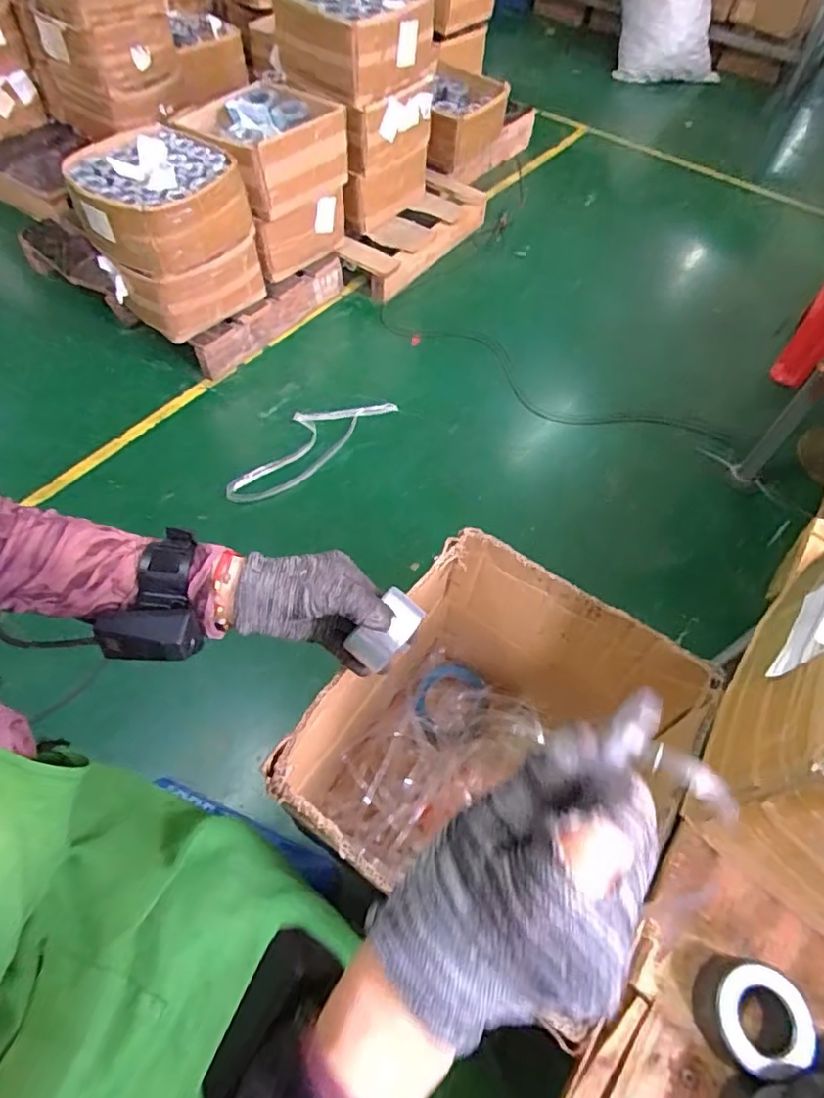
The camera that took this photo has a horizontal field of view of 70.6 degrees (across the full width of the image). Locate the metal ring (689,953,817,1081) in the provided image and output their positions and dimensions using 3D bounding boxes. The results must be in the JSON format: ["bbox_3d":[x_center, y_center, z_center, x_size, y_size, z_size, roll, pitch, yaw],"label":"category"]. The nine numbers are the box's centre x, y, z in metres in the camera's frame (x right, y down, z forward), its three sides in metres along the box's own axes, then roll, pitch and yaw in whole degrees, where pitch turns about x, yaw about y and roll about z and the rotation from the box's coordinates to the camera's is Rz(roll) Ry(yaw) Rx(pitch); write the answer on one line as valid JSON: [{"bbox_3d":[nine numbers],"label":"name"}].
[{"bbox_3d":[0.227,0.311,0.388,0.058,0.037,0.060,1,58,-2],"label":"metal ring"}]

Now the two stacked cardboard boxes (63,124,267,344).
[{"bbox_3d":[-0.606,-0.792,1.467,0.345,0.310,0.350,41,64,20],"label":"two stacked cardboard boxes"}]

